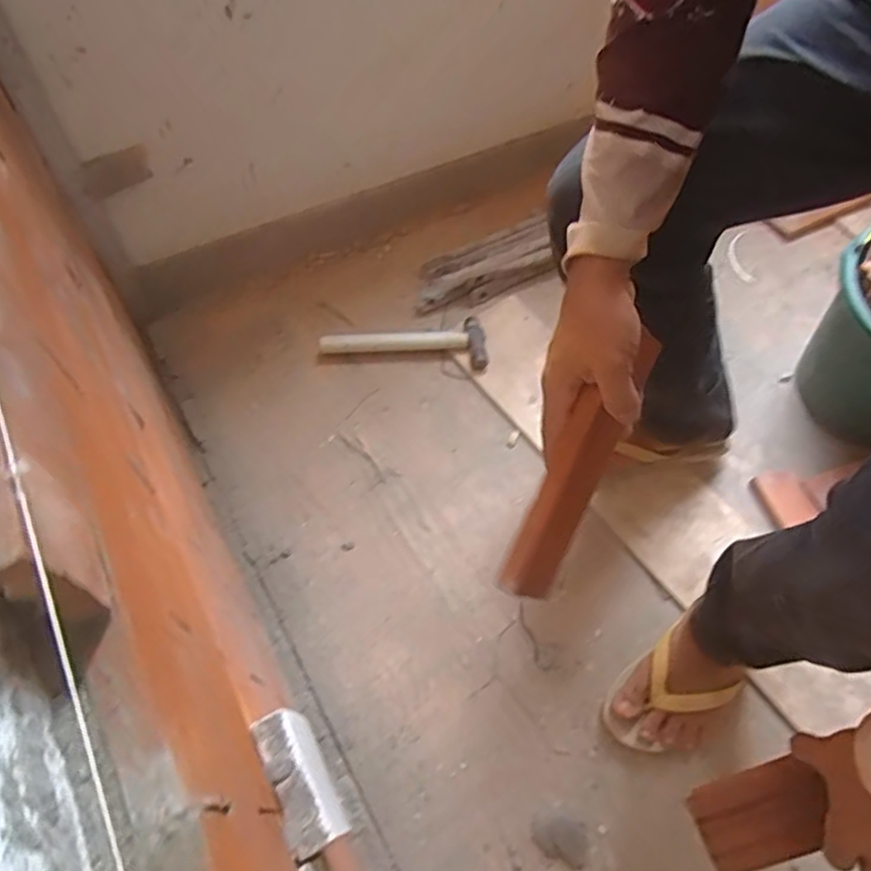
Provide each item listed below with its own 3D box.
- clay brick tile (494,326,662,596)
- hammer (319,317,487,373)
[{"bbox_3d":[0.113,0.023,0.510,0.041,0.038,0.221,27,94,14],"label":"clay brick tile"},{"bbox_3d":[-0.048,-0.146,1.011,0.253,0.034,0.090,1,60,0],"label":"hammer"}]

